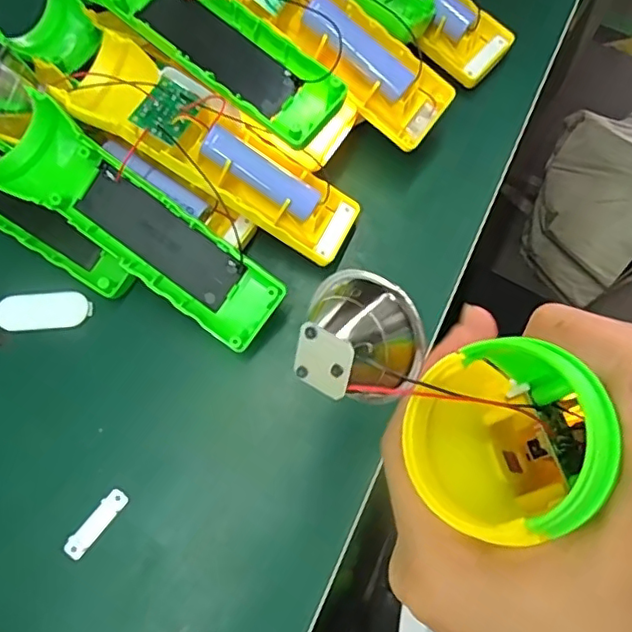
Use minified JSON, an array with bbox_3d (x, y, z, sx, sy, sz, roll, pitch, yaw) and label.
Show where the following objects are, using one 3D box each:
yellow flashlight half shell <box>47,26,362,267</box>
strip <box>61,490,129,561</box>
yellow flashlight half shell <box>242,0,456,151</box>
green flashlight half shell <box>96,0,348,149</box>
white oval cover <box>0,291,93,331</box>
[{"bbox_3d":[-0.052,-0.085,0.302,0.158,0.022,0.047,33,78,-7],"label":"yellow flashlight half shell"},{"bbox_3d":[-0.109,0.102,0.285,0.010,0.004,0.036,38,79,8],"label":"strip"},{"bbox_3d":[0.004,-0.152,0.302,0.155,0.025,0.044,39,78,-9],"label":"yellow flashlight half shell"},{"bbox_3d":[-0.056,-0.143,0.293,0.155,0.024,0.048,37,78,9],"label":"green flashlight half shell"},{"bbox_3d":[-0.148,-0.003,0.313,0.050,0.004,0.020,-5,76,-2],"label":"white oval cover"}]

